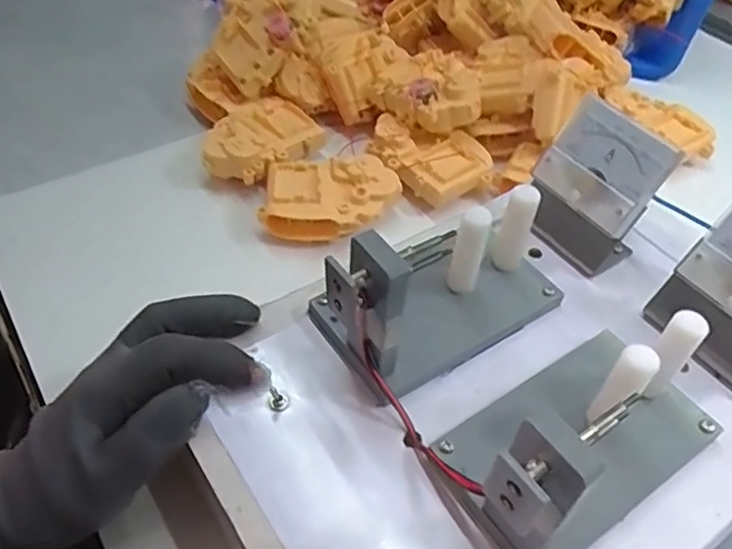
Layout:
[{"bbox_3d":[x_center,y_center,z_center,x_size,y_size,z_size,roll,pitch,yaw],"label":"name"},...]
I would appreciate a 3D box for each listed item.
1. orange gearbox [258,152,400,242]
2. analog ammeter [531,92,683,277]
[{"bbox_3d":[-0.026,-0.056,0.447,0.092,0.033,0.058,4,47,0],"label":"orange gearbox"},{"bbox_3d":[0.124,-0.046,0.347,0.042,0.074,0.063,-30,57,-27],"label":"analog ammeter"}]

